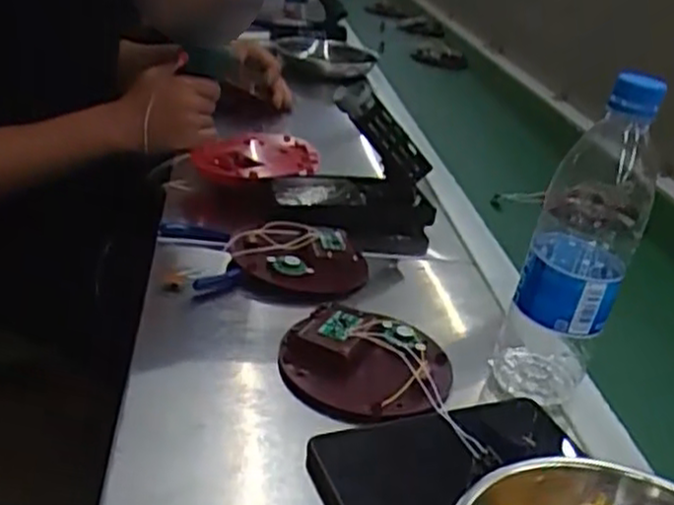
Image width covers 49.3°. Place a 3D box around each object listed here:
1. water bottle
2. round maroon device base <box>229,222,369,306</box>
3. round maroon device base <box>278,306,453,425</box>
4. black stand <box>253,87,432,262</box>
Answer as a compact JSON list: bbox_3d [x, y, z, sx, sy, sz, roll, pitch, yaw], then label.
[{"bbox_3d":[0.159,-0.002,0.482,0.067,0.217,0.055,18,27,17],"label":"water bottle"},{"bbox_3d":[-0.031,0.011,0.627,0.110,0.033,0.102,5,29,-3],"label":"round maroon device base"},{"bbox_3d":[0.021,0.073,0.512,0.115,0.028,0.109,7,27,-4],"label":"round maroon device base"},{"bbox_3d":[0.014,-0.080,0.721,0.170,0.146,0.118,0,28,-18],"label":"black stand"}]

